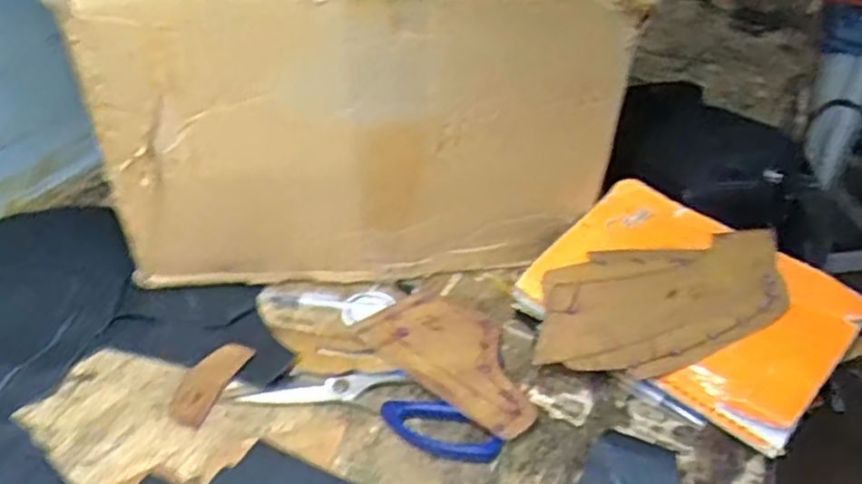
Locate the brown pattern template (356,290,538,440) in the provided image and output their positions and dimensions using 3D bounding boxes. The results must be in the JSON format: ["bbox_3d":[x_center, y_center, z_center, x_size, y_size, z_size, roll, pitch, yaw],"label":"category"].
[{"bbox_3d":[0.021,0.077,0.495,0.132,0.008,0.073,30,50,29],"label":"brown pattern template"}]

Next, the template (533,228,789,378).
[{"bbox_3d":[0.156,0.041,0.496,0.167,0.010,0.098,-8,49,3],"label":"template"}]

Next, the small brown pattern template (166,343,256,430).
[{"bbox_3d":[-0.151,0.093,0.487,0.033,0.004,0.066,17,50,18],"label":"small brown pattern template"}]

